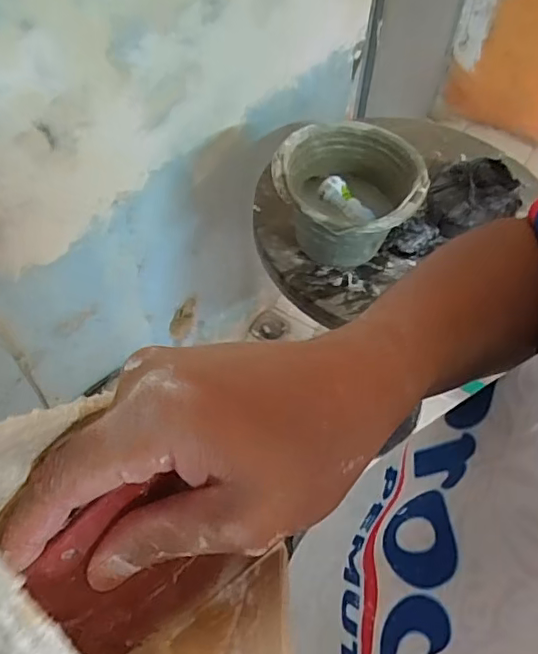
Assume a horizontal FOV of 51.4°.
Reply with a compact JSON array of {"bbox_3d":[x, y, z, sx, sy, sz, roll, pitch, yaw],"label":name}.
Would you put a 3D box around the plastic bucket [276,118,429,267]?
[{"bbox_3d":[0.130,-0.208,0.965,0.237,0.163,0.258,0,55,-1],"label":"plastic bucket"}]

